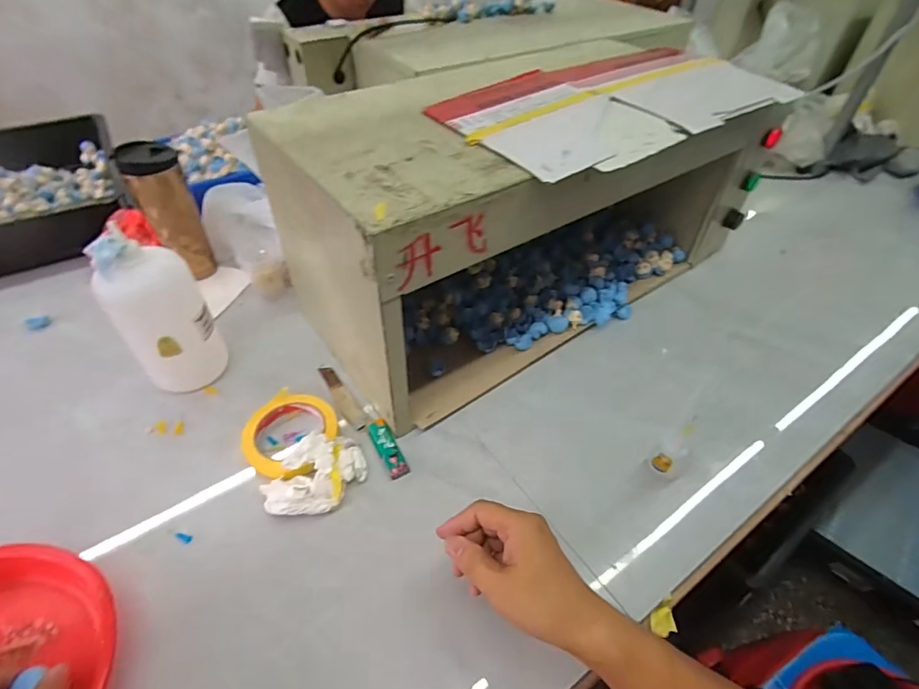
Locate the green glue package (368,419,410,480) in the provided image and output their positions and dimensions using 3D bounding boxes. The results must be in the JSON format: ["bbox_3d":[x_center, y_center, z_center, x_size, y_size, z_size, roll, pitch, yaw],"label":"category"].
[{"bbox_3d":[-0.084,0.118,0.550,0.023,0.009,0.080,-21,50,-20],"label":"green glue package"}]

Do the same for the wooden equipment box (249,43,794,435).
[{"bbox_3d":[0.107,-0.193,0.659,0.633,0.286,0.305,-25,53,-24],"label":"wooden equipment box"}]

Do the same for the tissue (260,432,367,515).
[{"bbox_3d":[-0.154,0.138,0.509,0.078,0.038,0.109,28,52,22],"label":"tissue"}]

